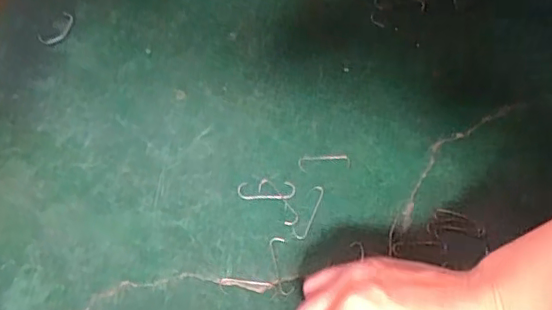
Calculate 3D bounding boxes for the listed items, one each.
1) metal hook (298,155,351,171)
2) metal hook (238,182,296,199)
[{"bbox_3d":[0.038,0.005,0.446,0.040,0.004,0.012,-7,69,-2],"label":"metal hook"},{"bbox_3d":[-0.007,0.026,0.437,0.043,0.004,0.013,0,69,1],"label":"metal hook"}]

